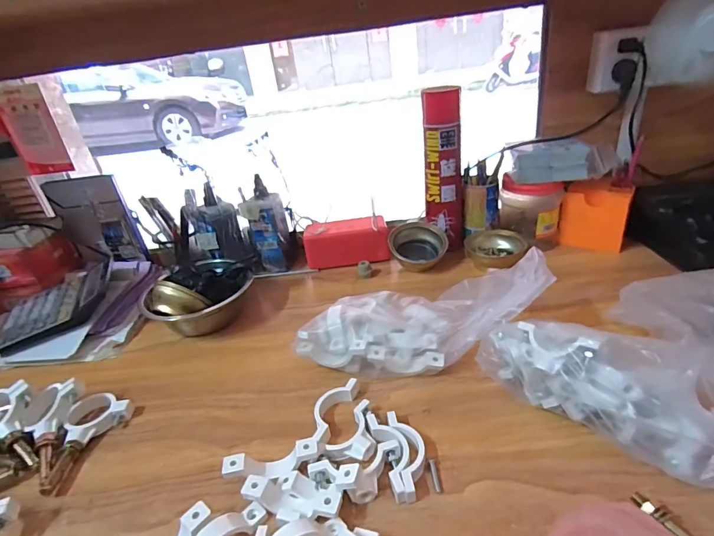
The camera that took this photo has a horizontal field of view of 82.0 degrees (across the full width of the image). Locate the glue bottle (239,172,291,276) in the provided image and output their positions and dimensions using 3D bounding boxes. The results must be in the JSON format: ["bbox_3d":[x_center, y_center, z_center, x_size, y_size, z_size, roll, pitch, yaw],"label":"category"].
[{"bbox_3d":[-0.163,-0.071,0.741,0.074,0.151,0.056,-13,30,-10],"label":"glue bottle"}]

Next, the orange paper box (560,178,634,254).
[{"bbox_3d":[0.403,-0.091,0.700,0.097,0.096,0.075,10,34,28],"label":"orange paper box"}]

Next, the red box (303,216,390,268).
[{"bbox_3d":[-0.018,-0.043,0.749,0.149,0.075,0.062,-5,29,4],"label":"red box"}]

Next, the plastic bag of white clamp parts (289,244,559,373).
[{"bbox_3d":[0.080,0.064,0.510,0.299,0.074,0.105,-17,28,9],"label":"plastic bag of white clamp parts"}]

